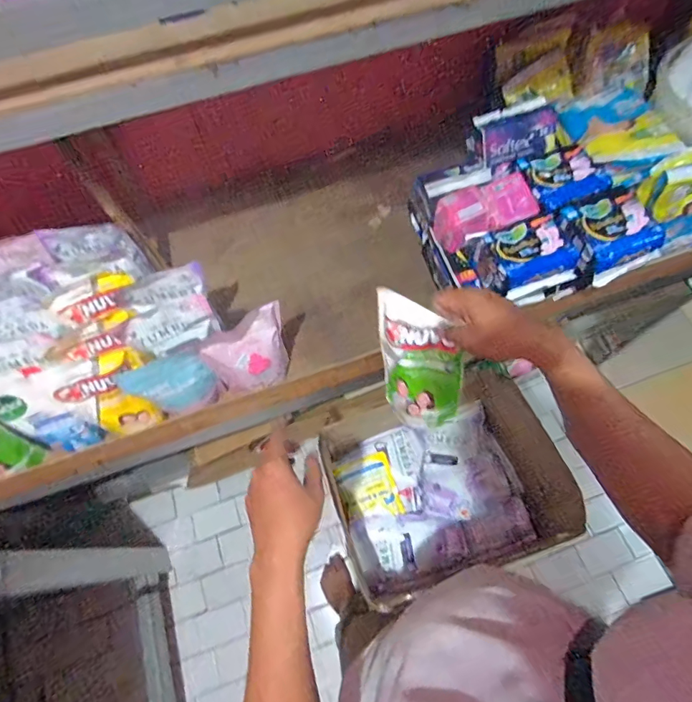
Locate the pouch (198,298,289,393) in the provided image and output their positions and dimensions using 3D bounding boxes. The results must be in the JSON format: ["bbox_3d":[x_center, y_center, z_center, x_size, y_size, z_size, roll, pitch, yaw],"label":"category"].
[{"bbox_3d":[-0.137,0.008,0.667,0.122,0.149,0.046,-33,69,-11],"label":"pouch"}]

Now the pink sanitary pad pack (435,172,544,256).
[{"bbox_3d":[0.231,-0.228,0.731,0.153,0.057,0.085,-15,67,-4],"label":"pink sanitary pad pack"}]

